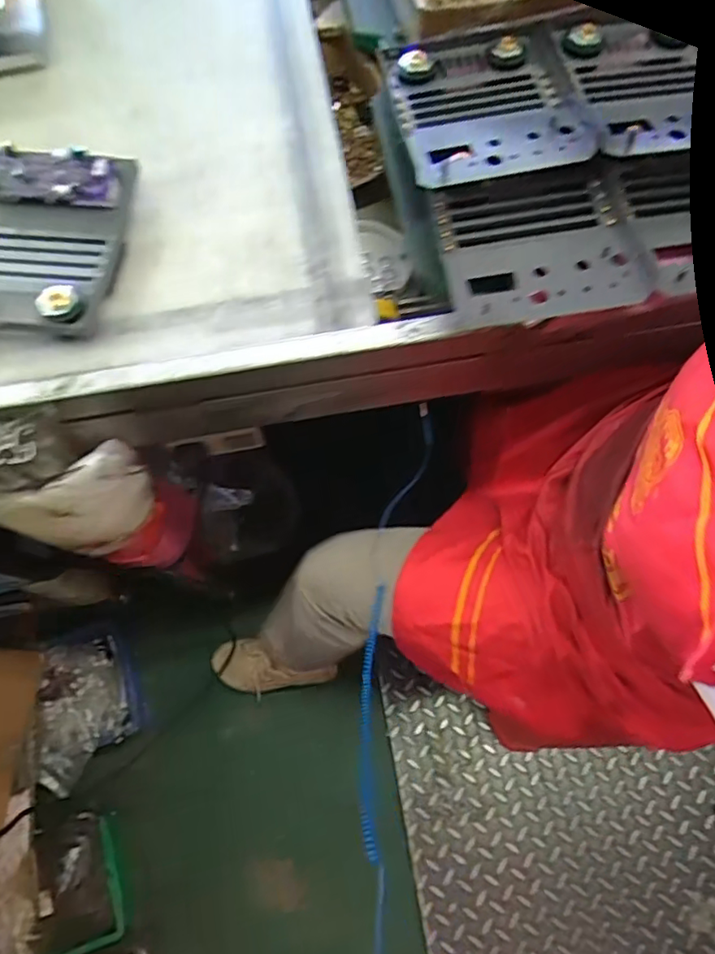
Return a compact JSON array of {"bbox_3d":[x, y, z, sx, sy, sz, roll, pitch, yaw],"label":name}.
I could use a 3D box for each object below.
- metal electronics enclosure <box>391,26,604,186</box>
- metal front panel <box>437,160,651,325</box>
[{"bbox_3d":[0.110,-0.323,0.505,0.146,0.027,0.175,-9,69,-2],"label":"metal electronics enclosure"},{"bbox_3d":[0.142,-0.185,0.467,0.142,0.023,0.128,-8,69,-1],"label":"metal front panel"}]

